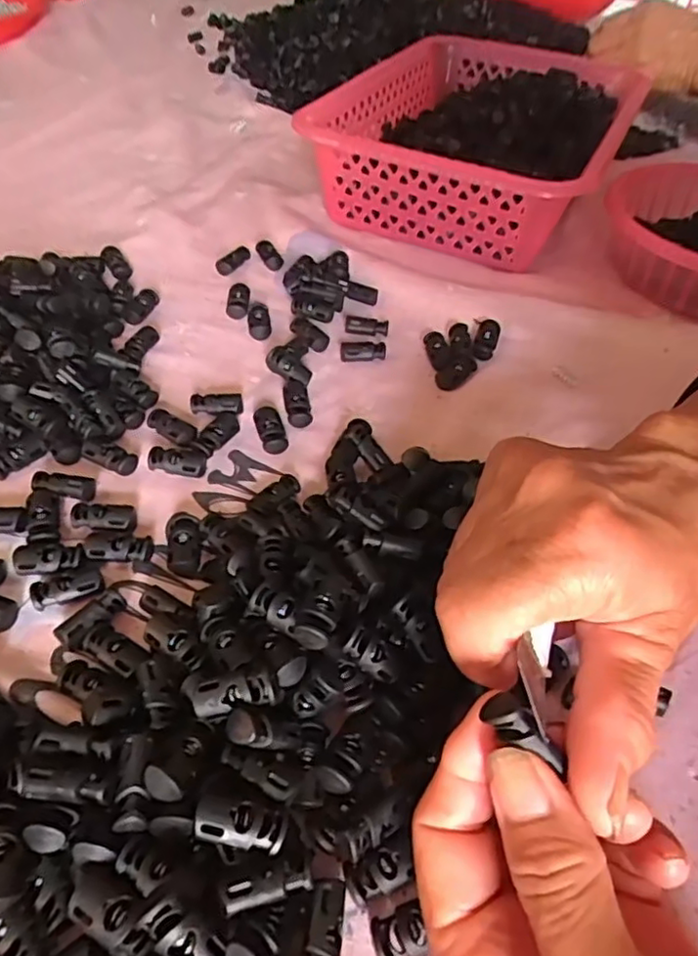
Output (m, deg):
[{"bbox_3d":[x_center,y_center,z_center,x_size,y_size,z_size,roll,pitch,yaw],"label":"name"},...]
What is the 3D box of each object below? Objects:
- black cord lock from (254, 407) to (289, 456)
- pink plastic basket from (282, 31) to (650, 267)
[{"bbox_3d":[-0.042,-0.026,0.329,0.013,0.008,0.029,-14,50,-17],"label":"black cord lock"},{"bbox_3d":[0.112,-0.288,0.531,0.202,0.077,0.309,22,50,15],"label":"pink plastic basket"}]

